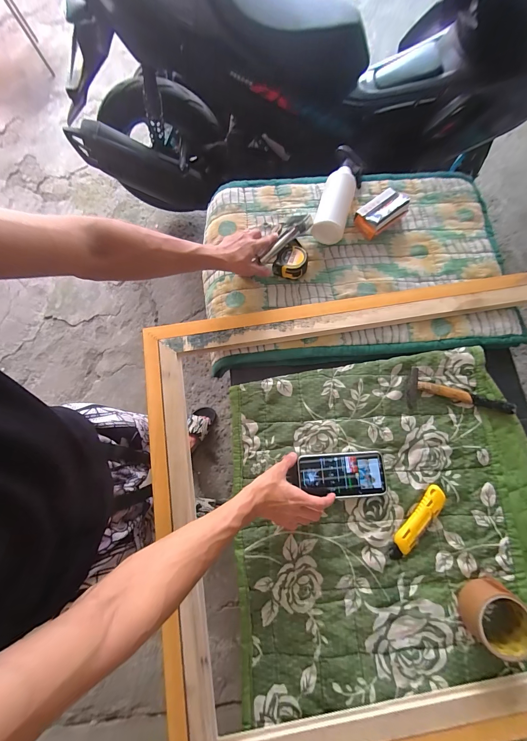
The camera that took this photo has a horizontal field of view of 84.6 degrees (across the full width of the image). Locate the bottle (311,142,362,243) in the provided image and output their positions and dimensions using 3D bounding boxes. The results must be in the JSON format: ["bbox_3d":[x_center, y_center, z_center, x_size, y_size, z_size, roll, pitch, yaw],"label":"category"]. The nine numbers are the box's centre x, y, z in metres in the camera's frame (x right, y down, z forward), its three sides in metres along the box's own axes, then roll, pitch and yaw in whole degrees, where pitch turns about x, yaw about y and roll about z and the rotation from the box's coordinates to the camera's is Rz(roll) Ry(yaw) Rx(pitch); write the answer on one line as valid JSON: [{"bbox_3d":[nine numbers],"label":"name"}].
[{"bbox_3d":[0.173,-0.398,0.658,0.077,0.061,0.226,18,77,4],"label":"bottle"}]

